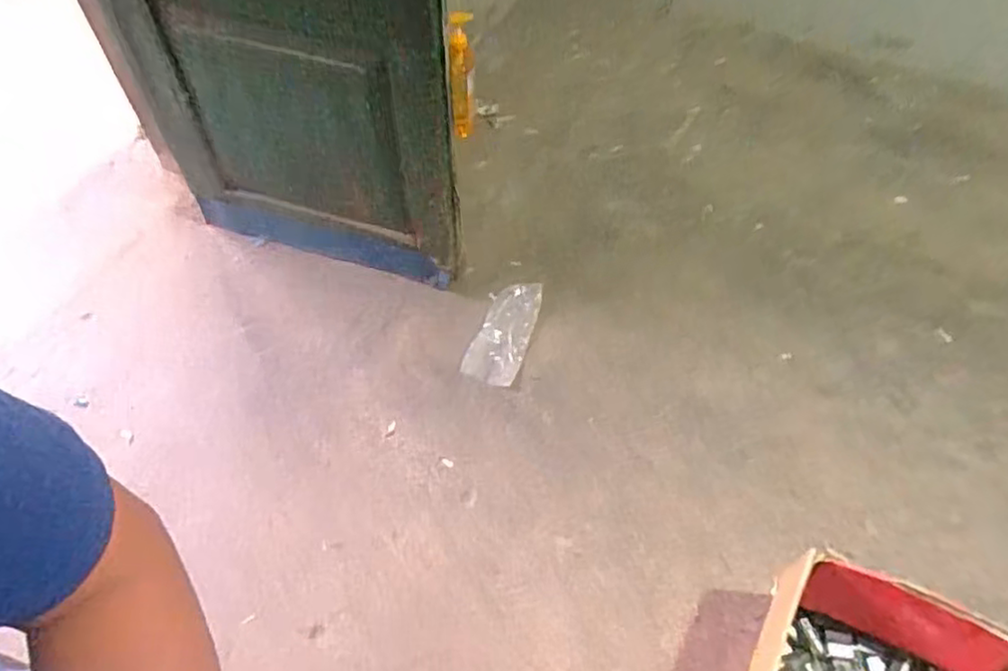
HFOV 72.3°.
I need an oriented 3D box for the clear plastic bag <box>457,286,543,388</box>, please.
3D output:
[{"bbox_3d":[0.001,-0.010,1.245,0.092,0.018,0.216,23,57,-3],"label":"clear plastic bag"}]

